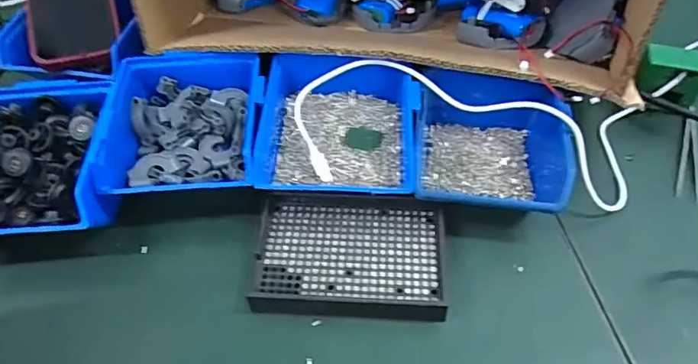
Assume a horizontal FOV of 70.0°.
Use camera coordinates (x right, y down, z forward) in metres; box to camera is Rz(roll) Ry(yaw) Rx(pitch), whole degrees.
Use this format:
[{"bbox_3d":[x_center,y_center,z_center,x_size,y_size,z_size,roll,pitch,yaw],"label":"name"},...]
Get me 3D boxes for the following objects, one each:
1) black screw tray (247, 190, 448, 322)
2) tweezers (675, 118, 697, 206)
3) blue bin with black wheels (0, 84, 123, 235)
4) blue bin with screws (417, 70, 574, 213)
[{"bbox_3d":[0.001,0.050,0.364,0.132,0.012,0.097,2,52,4],"label":"black screw tray"},{"bbox_3d":[0.288,-0.021,0.423,0.018,0.004,0.093,14,53,12],"label":"tweezers"},{"bbox_3d":[-0.244,-0.014,0.391,0.122,0.060,0.138,-8,52,-4],"label":"blue bin with black wheels"},{"bbox_3d":[0.109,-0.032,0.397,0.113,0.055,0.131,7,52,7],"label":"blue bin with screws"}]

